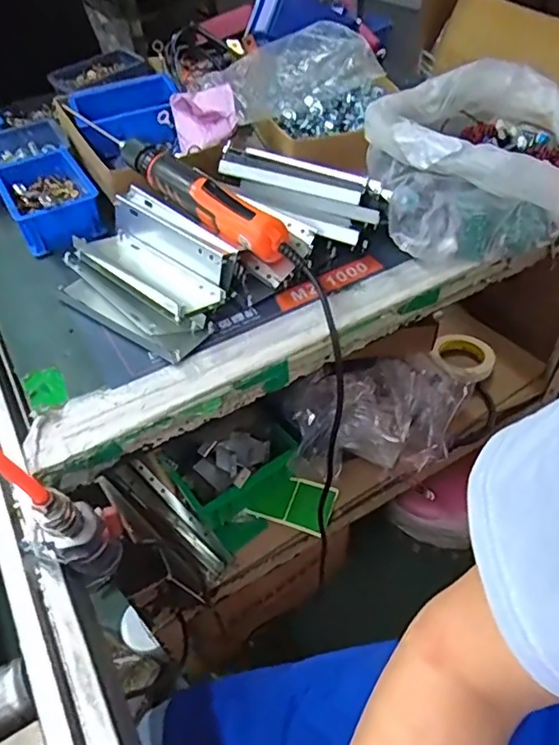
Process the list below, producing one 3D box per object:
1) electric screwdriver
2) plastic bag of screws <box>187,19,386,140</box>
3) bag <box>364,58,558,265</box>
[{"bbox_3d":[-0.116,-0.205,0.617,0.318,0.057,0.040,33,58,29],"label":"electric screwdriver"},{"bbox_3d":[0.026,-0.388,0.755,0.230,0.070,0.183,-27,52,-19],"label":"plastic bag of screws"},{"bbox_3d":[0.237,-0.267,0.678,0.259,0.120,0.300,-7,48,-2],"label":"bag"}]

